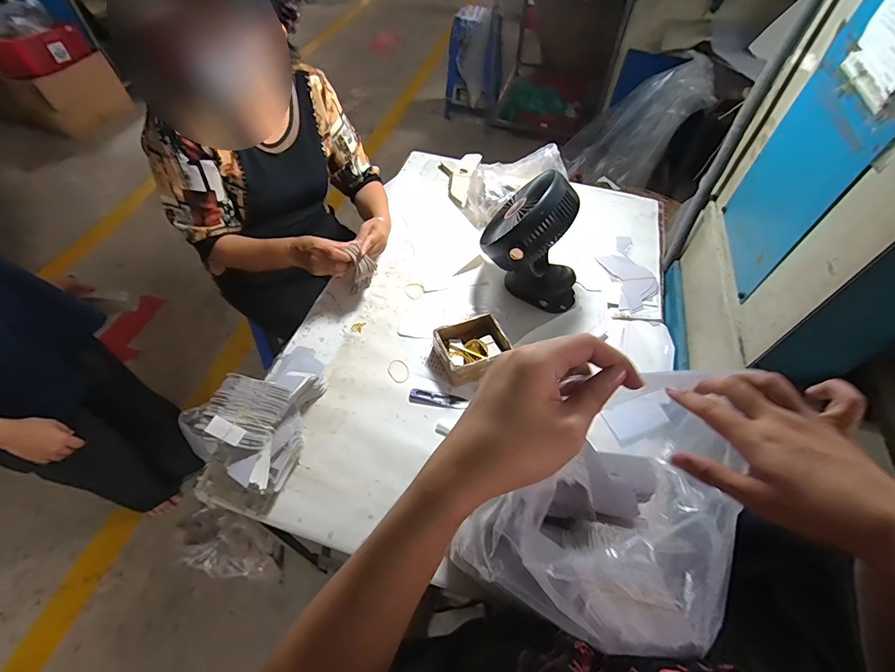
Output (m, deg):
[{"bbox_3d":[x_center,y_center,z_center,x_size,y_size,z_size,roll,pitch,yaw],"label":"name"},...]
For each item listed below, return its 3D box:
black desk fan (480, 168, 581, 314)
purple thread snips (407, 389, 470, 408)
[{"bbox_3d":[0.170,-0.178,0.793,0.203,0.241,0.188,16,56,10],"label":"black desk fan"},{"bbox_3d":[-0.017,0.116,0.739,0.105,0.010,0.026,9,55,5],"label":"purple thread snips"}]

